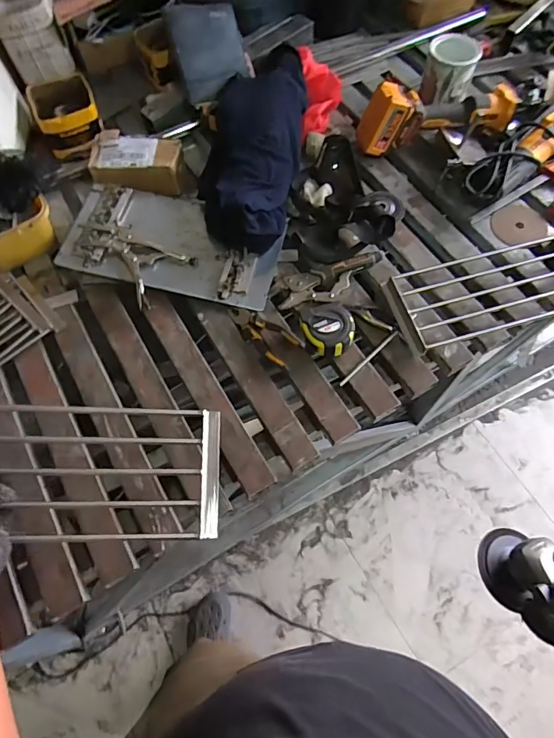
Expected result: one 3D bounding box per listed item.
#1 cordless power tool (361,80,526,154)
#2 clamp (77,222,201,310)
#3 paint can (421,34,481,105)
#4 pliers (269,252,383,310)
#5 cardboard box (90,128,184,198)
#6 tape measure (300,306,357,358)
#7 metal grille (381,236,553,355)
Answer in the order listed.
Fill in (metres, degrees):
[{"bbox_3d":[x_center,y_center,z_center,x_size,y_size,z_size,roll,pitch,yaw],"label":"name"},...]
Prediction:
[{"bbox_3d":[0.324,-0.517,0.911,0.312,0.092,0.101,-8,67,-2],"label":"cordless power tool"},{"bbox_3d":[-0.263,-0.205,0.825,0.192,0.029,0.127,35,71,16],"label":"clamp"},{"bbox_3d":[0.362,-0.629,0.961,0.102,0.086,0.115,12,67,7],"label":"paint can"},{"bbox_3d":[0.092,-0.157,0.811,0.201,0.021,0.064,-15,65,-5],"label":"pliers"},{"bbox_3d":[-0.273,-0.403,0.897,0.175,0.049,0.106,9,67,6],"label":"cardboard box"},{"bbox_3d":[0.083,-0.061,0.758,0.083,0.045,0.081,-4,65,0],"label":"tape measure"},{"bbox_3d":[0.372,-0.139,0.800,0.344,0.022,0.159,-15,65,-5],"label":"metal grille"}]

